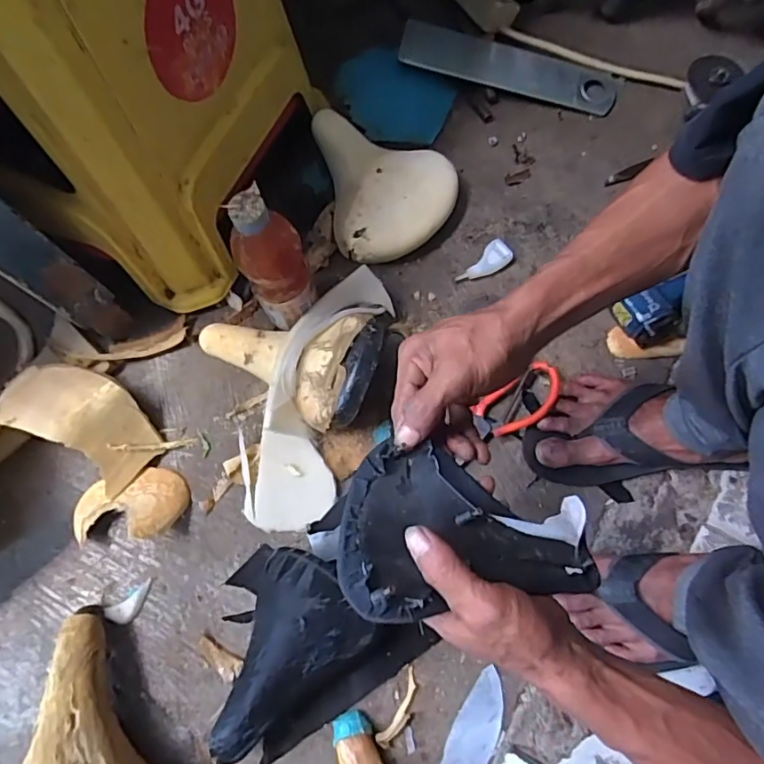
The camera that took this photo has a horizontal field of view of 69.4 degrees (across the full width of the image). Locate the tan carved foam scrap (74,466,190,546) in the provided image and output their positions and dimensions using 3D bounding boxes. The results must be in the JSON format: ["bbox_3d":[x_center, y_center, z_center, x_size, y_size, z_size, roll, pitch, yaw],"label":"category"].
[{"bbox_3d":[-0.279,0.138,0.605,0.123,0.047,0.081,-14,71,-3],"label":"tan carved foam scrap"}]

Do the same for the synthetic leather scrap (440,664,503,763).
[{"bbox_3d":[0.081,0.371,0.544,0.044,0.009,0.163,29,69,11],"label":"synthetic leather scrap"}]

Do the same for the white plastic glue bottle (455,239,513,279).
[{"bbox_3d":[0.131,-0.149,0.698,0.075,0.015,0.033,-38,74,-10],"label":"white plastic glue bottle"}]

